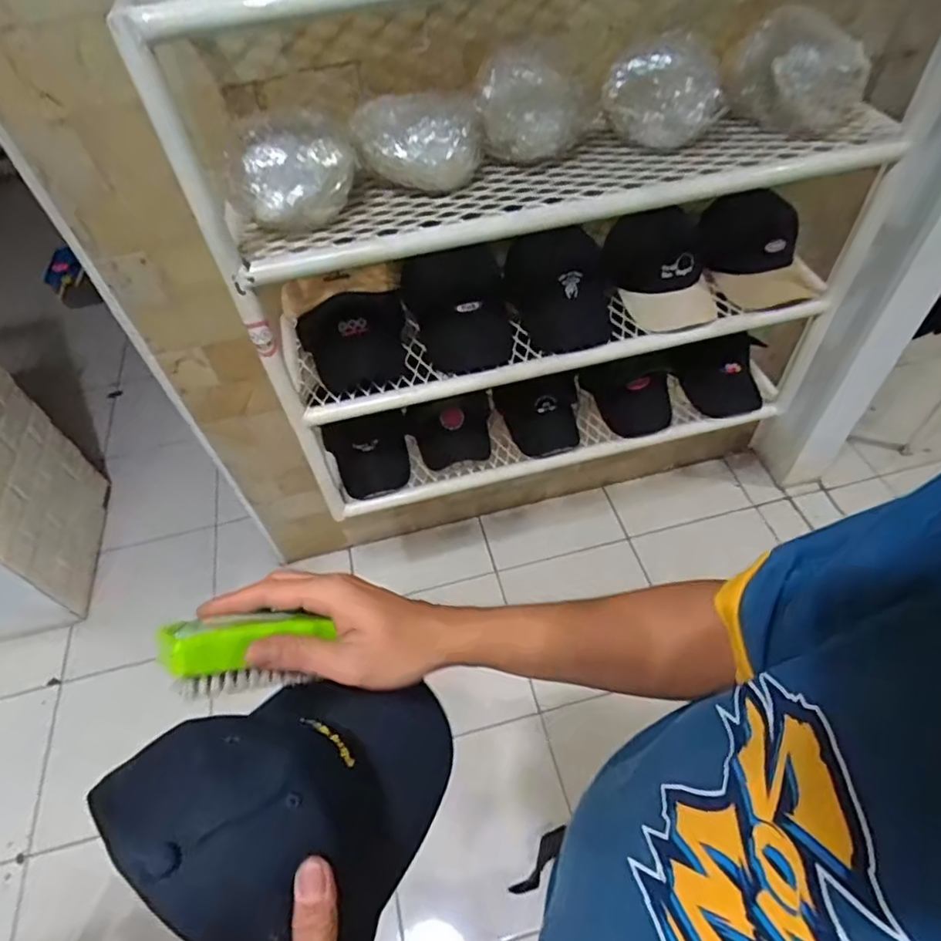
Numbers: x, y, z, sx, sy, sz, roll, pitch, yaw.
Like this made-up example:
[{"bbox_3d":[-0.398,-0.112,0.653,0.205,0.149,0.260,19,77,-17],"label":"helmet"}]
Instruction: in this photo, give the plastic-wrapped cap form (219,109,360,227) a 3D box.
[{"bbox_3d":[-0.226,-0.367,0.736,0.148,0.129,0.105,-3,52,2],"label":"plastic-wrapped cap form"}]

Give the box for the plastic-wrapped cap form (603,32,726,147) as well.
[{"bbox_3d":[0.273,-0.543,0.835,0.152,0.124,0.130,-23,54,-13],"label":"plastic-wrapped cap form"}]

